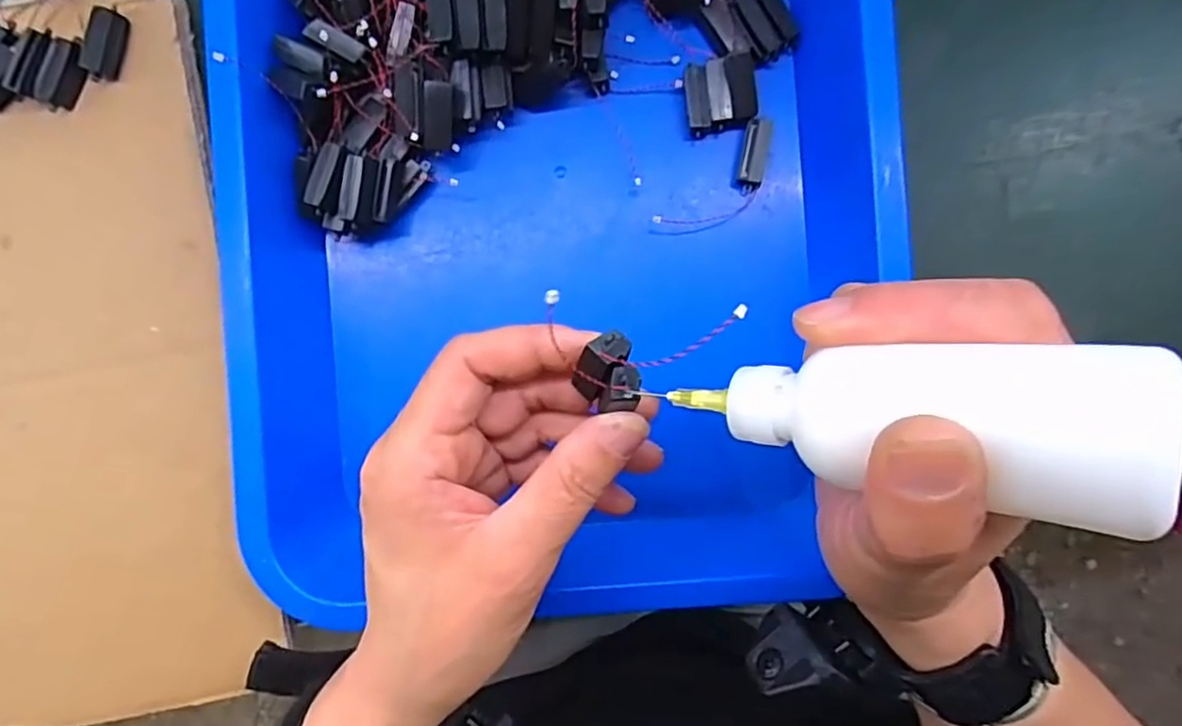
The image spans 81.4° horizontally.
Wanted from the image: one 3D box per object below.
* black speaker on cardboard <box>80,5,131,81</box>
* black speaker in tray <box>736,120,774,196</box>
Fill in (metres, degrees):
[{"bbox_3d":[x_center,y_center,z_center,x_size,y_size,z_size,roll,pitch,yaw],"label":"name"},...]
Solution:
[{"bbox_3d":[-0.210,-0.138,0.299,0.011,0.012,0.030,17,91,0],"label":"black speaker on cardboard"},{"bbox_3d":[0.073,-0.093,0.309,0.013,0.010,0.031,11,91,0],"label":"black speaker in tray"}]

